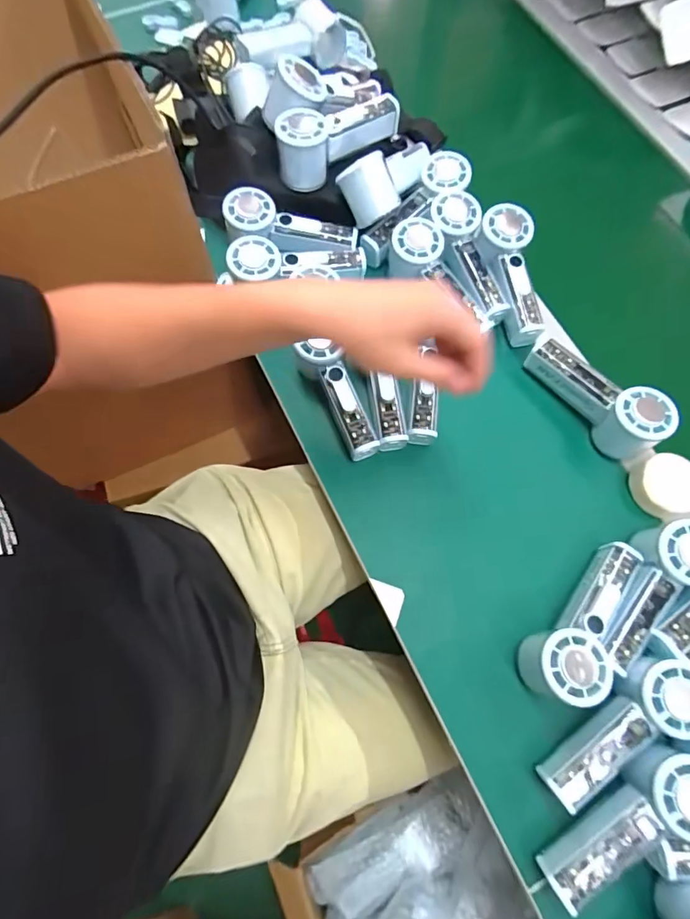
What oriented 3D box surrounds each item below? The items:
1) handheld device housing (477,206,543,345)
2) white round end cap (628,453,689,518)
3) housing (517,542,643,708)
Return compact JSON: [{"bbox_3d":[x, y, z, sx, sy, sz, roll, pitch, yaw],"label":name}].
[{"bbox_3d":[0.191,-0.208,0.512,0.056,0.031,0.156,-10,88,-5],"label":"handheld device housing"},{"bbox_3d":[0.329,0.026,0.462,0.061,0.022,0.060,1,72,-2],"label":"white round end cap"},{"bbox_3d":[0.221,0.146,0.408,0.058,0.058,0.151,43,75,11],"label":"housing"}]

